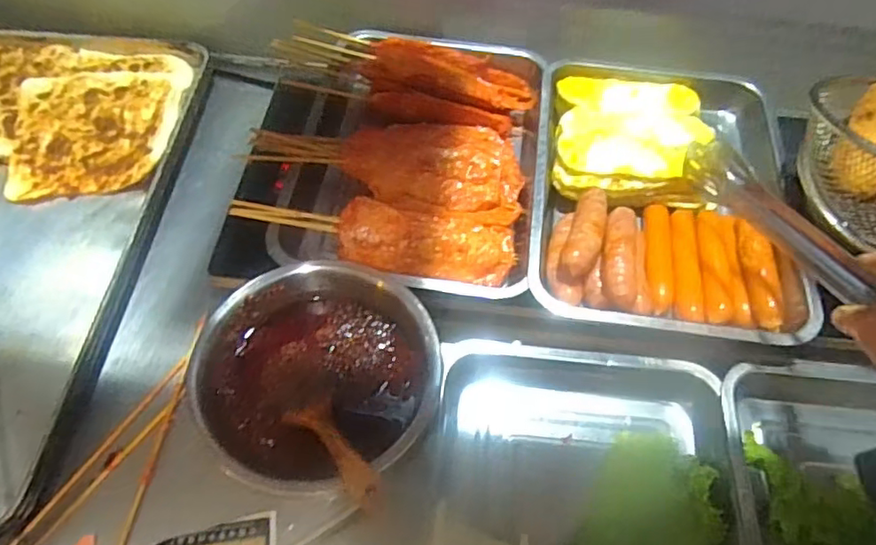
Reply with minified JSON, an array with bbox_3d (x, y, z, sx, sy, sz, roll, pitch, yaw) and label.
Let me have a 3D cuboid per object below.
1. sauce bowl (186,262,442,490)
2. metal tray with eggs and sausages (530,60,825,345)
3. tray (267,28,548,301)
[{"bbox_3d":[-0.099,0.084,0.500,0.189,0.093,0.179,1,55,-1],"label":"sauce bowl"},{"bbox_3d":[0.230,-0.089,0.614,0.256,0.068,0.334,10,56,5],"label":"metal tray with eggs and sausages"},{"bbox_3d":[-0.020,-0.127,0.646,0.255,0.062,0.324,8,55,4],"label":"tray"}]

